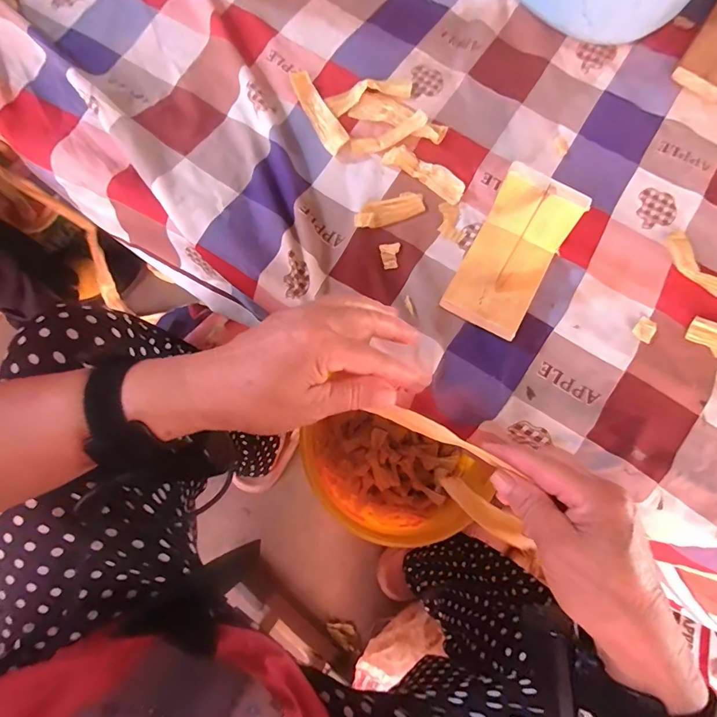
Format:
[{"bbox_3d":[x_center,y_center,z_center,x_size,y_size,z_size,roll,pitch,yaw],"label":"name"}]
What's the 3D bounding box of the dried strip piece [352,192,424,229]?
[{"bbox_3d":[0.033,-0.156,0.465,0.077,0.004,0.028,-23,78,-9],"label":"dried strip piece"}]

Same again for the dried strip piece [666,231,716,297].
[{"bbox_3d":[0.341,-0.096,0.451,0.032,0.009,0.077,-27,79,-10],"label":"dried strip piece"}]

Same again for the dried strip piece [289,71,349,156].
[{"bbox_3d":[-0.043,-0.277,0.498,0.026,0.017,0.107,-24,78,-9],"label":"dried strip piece"}]

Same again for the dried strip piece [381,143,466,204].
[{"bbox_3d":[0.072,-0.203,0.478,0.095,0.008,0.032,33,76,5],"label":"dried strip piece"}]

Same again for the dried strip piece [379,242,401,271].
[{"bbox_3d":[0.034,-0.106,0.456,0.021,0.004,0.027,-7,76,-5],"label":"dried strip piece"}]

